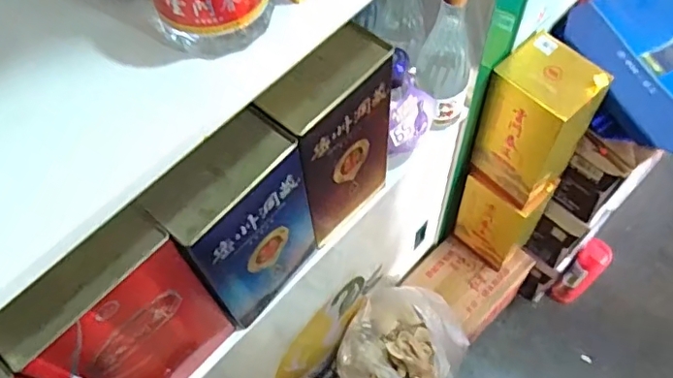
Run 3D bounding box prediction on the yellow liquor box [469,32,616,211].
[{"bbox_3d":[0.324,-0.108,0.942,0.116,0.266,0.135,-33,63,-14],"label":"yellow liquor box"}]

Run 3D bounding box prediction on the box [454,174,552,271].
[{"bbox_3d":[0.346,0.047,1.201,0.126,0.269,0.135,-40,65,-18],"label":"box"}]

